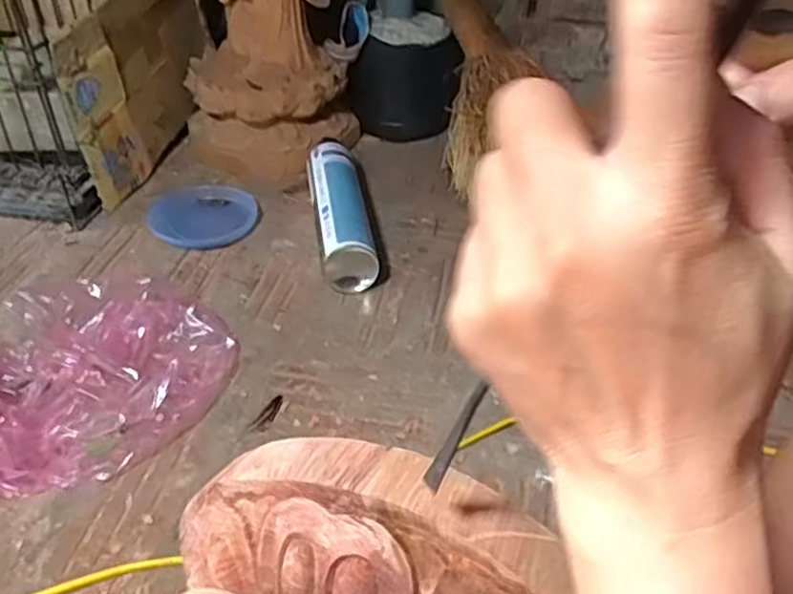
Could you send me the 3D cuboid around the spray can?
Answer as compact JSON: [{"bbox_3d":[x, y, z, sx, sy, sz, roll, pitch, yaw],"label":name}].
[{"bbox_3d":[-0.070,-0.106,0.854,0.065,0.064,0.277,-5,39,-8],"label":"spray can"}]

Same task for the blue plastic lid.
[{"bbox_3d":[-0.252,-0.107,0.900,0.134,0.008,0.130,1,39,-1],"label":"blue plastic lid"}]

